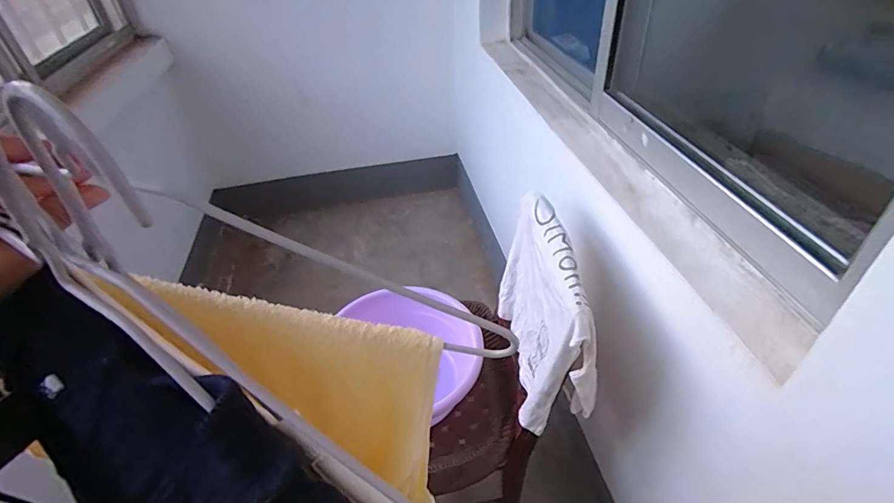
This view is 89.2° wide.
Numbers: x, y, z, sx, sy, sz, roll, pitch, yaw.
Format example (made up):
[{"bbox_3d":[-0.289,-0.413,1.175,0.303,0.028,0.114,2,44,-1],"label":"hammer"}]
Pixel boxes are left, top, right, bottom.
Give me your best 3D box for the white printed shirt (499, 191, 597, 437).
[{"bbox_3d":[0.190,0.110,0.907,0.111,0.307,0.383,-2,45,-2],"label":"white printed shirt"}]

